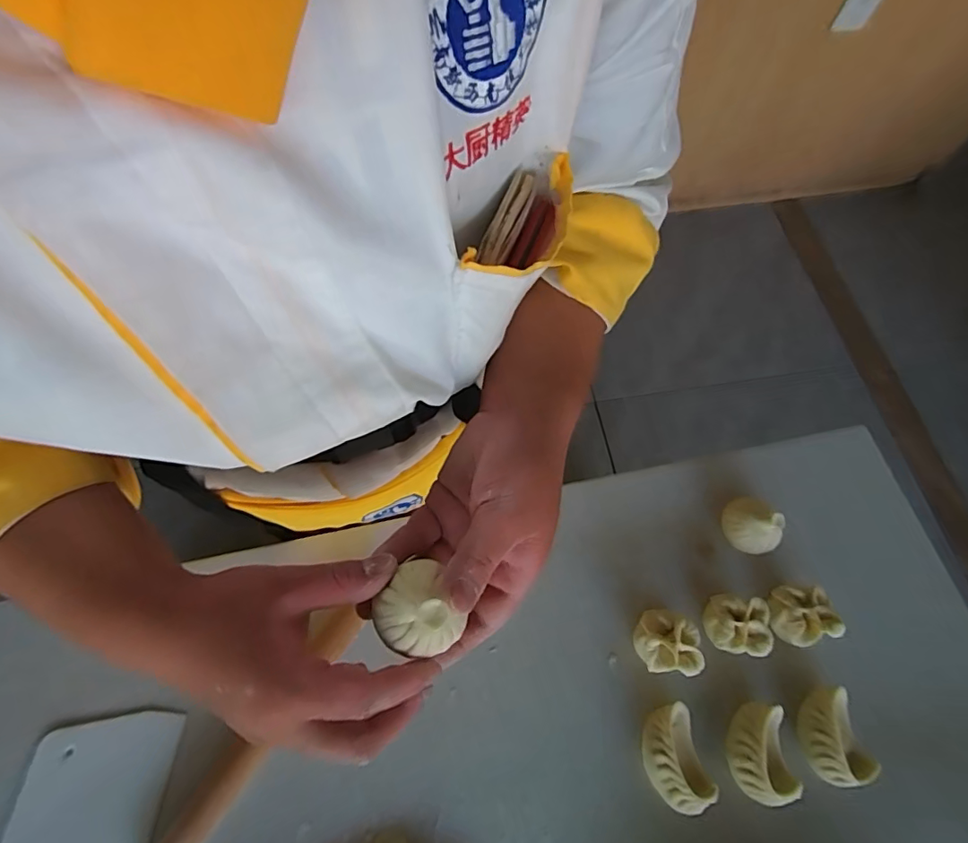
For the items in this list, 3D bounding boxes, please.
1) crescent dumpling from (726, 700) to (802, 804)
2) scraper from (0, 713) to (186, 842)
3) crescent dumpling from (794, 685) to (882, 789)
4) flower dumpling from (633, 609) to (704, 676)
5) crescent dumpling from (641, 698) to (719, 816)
[{"bbox_3d":[0.205,0.249,0.377,0.039,0.033,0.063,3,66,-1],"label":"crescent dumpling"},{"bbox_3d":[-0.295,0.296,0.363,0.103,0.006,0.145,4,67,1],"label":"scraper"},{"bbox_3d":[0.263,0.242,0.384,0.040,0.036,0.060,-11,67,-7],"label":"crescent dumpling"},{"bbox_3d":[0.147,0.178,0.403,0.043,0.041,0.045,6,66,1],"label":"flower dumpling"},{"bbox_3d":[0.143,0.254,0.377,0.040,0.027,0.067,-10,64,-5],"label":"crescent dumpling"}]

